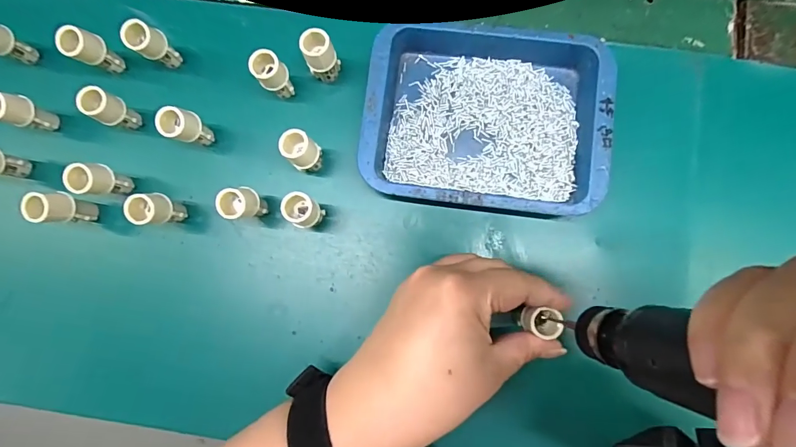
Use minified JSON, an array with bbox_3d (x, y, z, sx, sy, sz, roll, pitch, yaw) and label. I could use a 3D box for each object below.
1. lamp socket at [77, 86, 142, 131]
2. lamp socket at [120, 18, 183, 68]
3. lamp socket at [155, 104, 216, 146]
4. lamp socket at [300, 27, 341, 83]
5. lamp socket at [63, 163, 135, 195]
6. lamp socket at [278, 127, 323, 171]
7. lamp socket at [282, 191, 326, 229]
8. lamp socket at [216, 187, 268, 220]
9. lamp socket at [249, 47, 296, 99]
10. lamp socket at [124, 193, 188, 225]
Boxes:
[{"bbox_3d":[-0.190,-0.074,0.272,0.016,0.043,0.019,29,84,7],"label":"lamp socket"},{"bbox_3d":[-0.165,-0.119,0.275,0.016,0.045,0.020,39,85,8],"label":"lamp socket"},{"bbox_3d":[-0.139,-0.062,0.270,0.017,0.044,0.021,29,84,7],"label":"lamp socket"},{"bbox_3d":[-0.051,-0.110,0.274,0.020,0.046,0.021,0,81,3],"label":"lamp socket"},{"bbox_3d":[-0.196,-0.028,0.267,0.021,0.043,0.021,0,84,2],"label":"lamp socket"},{"bbox_3d":[-0.062,-0.046,0.268,0.022,0.043,0.020,0,81,3],"label":"lamp socket"},{"bbox_3d":[-0.060,-0.007,0.264,0.020,0.044,0.019,0,81,3],"label":"lamp socket"},{"bbox_3d":[-0.100,-0.012,0.264,0.019,0.043,0.021,14,82,5],"label":"lamp socket"},{"bbox_3d":[-0.083,-0.098,0.272,0.019,0.043,0.018,0,81,3],"label":"lamp socket"},{"bbox_3d":[-0.156,-0.008,0.265,0.018,0.041,0.021,9,82,5],"label":"lamp socket"}]

